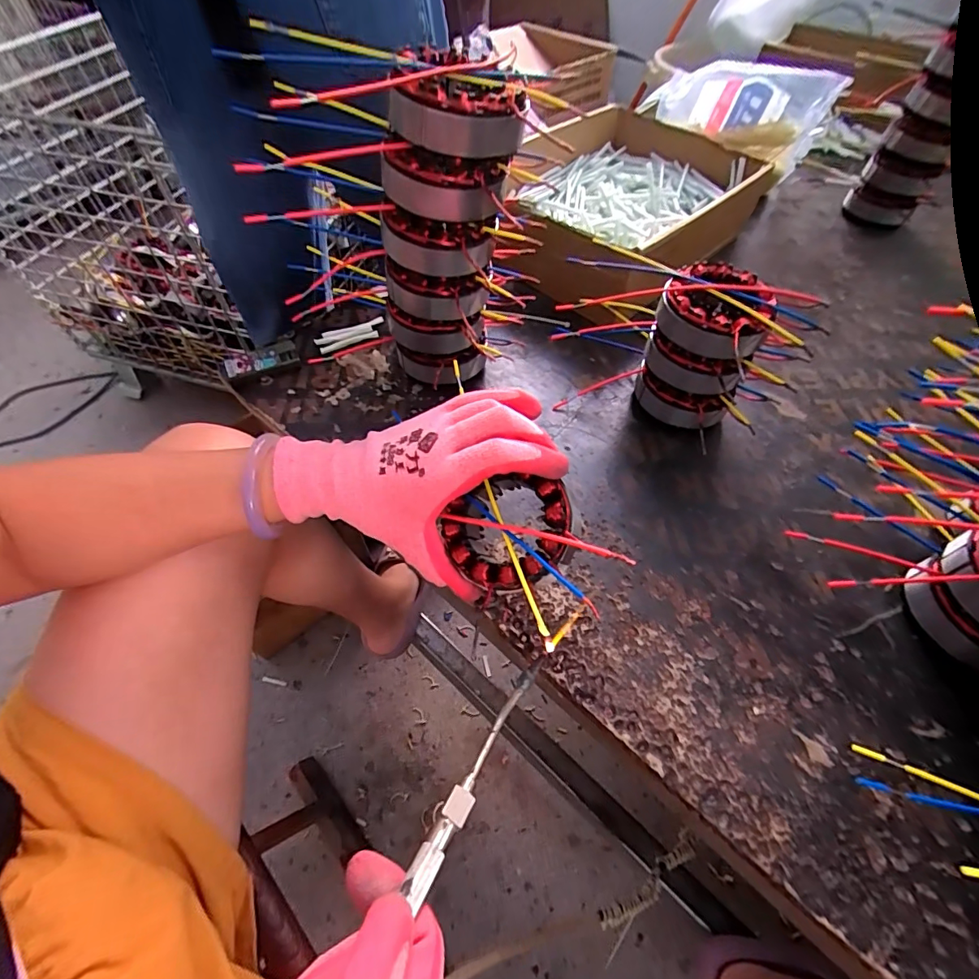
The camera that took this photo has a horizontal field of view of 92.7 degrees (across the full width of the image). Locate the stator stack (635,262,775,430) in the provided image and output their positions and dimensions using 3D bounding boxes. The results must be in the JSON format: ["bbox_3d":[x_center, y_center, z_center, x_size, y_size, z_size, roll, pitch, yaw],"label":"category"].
[{"bbox_3d":[0.183,-0.121,0.412,0.091,0.119,0.083,29,60,15],"label":"stator stack"}]

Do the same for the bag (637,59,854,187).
[{"bbox_3d":[0.338,-0.510,0.637,0.225,0.101,0.065,7,56,2],"label":"bag"}]

